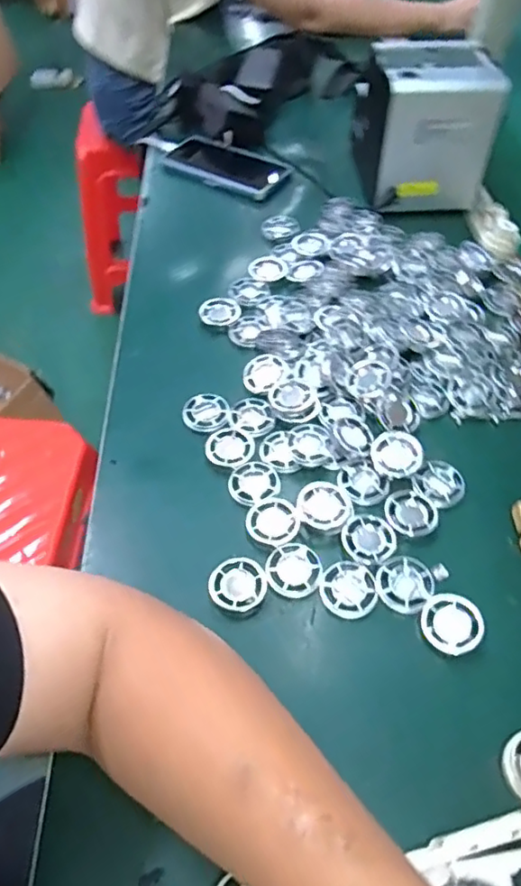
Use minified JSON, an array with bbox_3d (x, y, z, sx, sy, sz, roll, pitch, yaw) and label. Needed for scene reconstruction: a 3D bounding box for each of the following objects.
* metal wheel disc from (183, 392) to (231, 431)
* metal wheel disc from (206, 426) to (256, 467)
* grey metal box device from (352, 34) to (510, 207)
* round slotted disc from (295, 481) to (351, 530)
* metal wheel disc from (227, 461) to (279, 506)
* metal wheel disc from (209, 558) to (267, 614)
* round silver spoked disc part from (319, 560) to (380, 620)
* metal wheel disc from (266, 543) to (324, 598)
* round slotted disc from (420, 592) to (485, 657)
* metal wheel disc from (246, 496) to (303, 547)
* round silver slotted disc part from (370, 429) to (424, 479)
[{"bbox_3d":[-0.047,-0.026,0.511,0.040,0.004,0.040,1,53,-1],"label":"metal wheel disc"},{"bbox_3d":[-0.025,0.003,0.486,0.039,0.004,0.040,1,53,-1],"label":"metal wheel disc"},{"bbox_3d":[0.189,-0.385,0.696,0.122,0.128,0.161,-2,53,-3],"label":"grey metal box device"},{"bbox_3d":[0.047,0.046,0.442,0.039,0.010,0.040,1,53,-1],"label":"round slotted disc"},{"bbox_3d":[-0.005,0.031,0.464,0.040,0.004,0.036,-24,57,-19],"label":"metal wheel disc"},{"bbox_3d":[-0.016,0.100,0.413,0.039,0.007,0.037,1,53,-1],"label":"metal wheel disc"},{"bbox_3d":[0.062,0.103,0.410,0.039,0.005,0.039,-1,62,1],"label":"round silver spoked disc part"},{"bbox_3d":[0.024,0.091,0.420,0.039,0.006,0.039,1,53,-1],"label":"metal wheel disc"},{"bbox_3d":[0.129,0.121,0.395,0.038,0.014,0.039,1,53,-1],"label":"round slotted disc"},{"bbox_3d":[0.009,0.059,0.441,0.039,0.004,0.039,1,53,-1],"label":"metal wheel disc"},{"bbox_3d":[0.111,0.009,0.474,0.043,0.014,0.041,1,53,-1],"label":"round silver slotted disc part"}]

